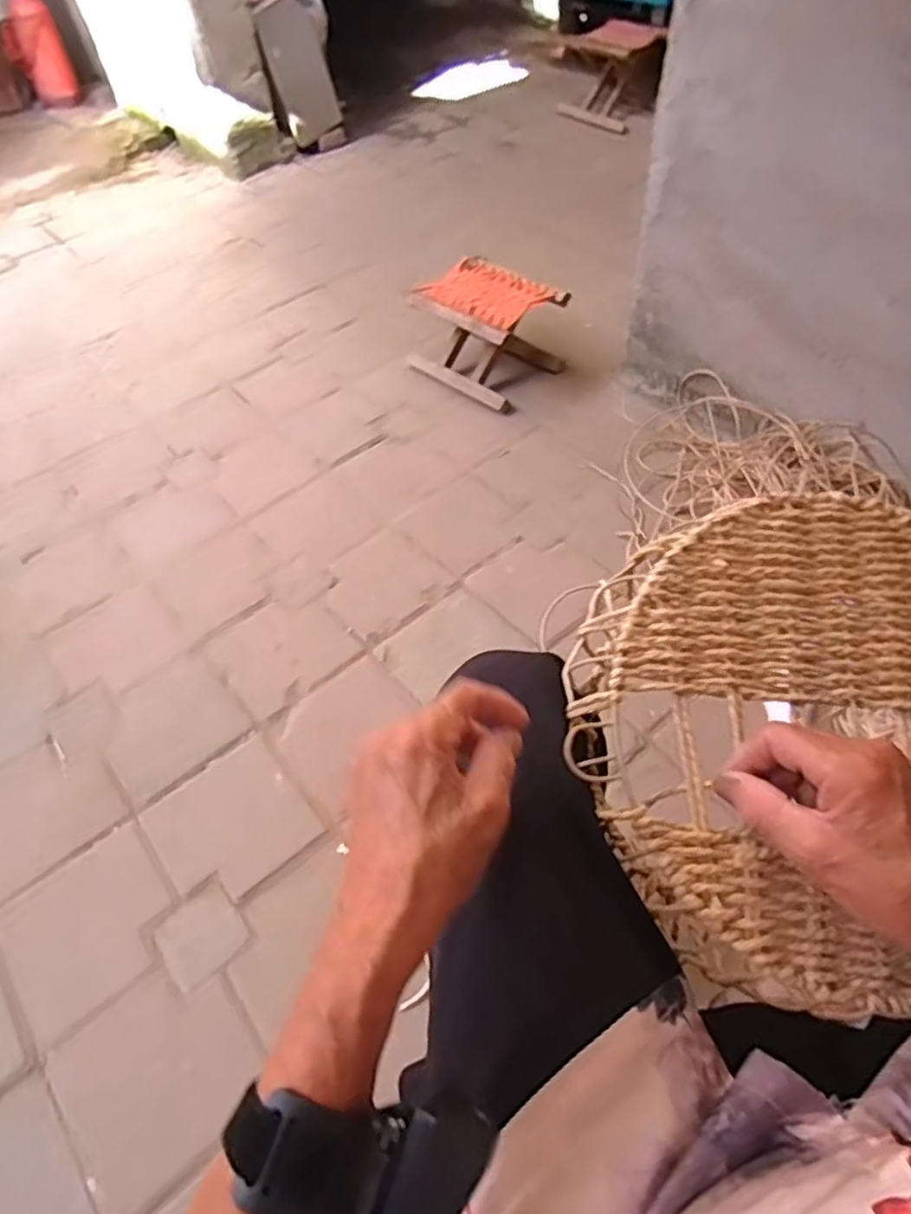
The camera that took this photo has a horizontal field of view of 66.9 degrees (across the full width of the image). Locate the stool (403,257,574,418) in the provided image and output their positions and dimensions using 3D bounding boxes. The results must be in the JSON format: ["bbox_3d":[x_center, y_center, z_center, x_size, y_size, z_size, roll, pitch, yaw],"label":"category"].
[{"bbox_3d":[0.066,-0.600,1.507,0.280,0.184,0.230,30,59,25],"label":"stool"}]

